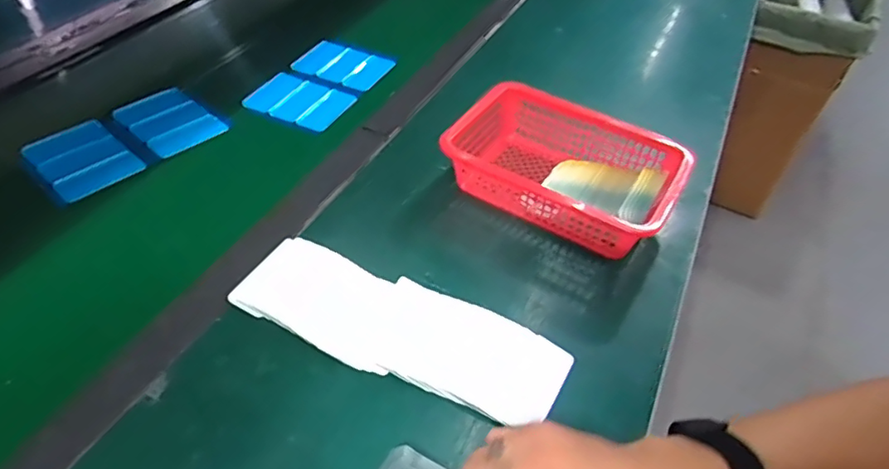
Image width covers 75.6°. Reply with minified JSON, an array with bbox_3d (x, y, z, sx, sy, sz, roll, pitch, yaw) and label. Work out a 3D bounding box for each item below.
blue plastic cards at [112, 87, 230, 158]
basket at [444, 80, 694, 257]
[{"bbox_3d":[-0.318,-0.130,0.664,0.121,0.013,0.079,33,53,26],"label":"blue plastic cards"},{"bbox_3d":[0.122,-0.069,0.590,0.225,0.061,0.158,24,50,19],"label":"basket"}]

